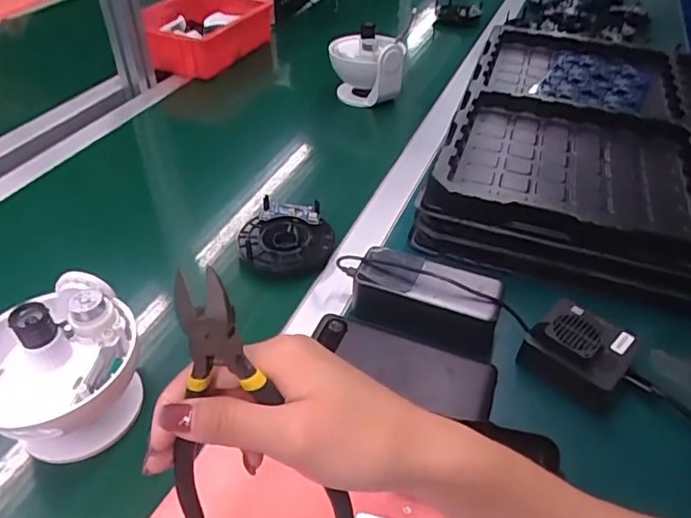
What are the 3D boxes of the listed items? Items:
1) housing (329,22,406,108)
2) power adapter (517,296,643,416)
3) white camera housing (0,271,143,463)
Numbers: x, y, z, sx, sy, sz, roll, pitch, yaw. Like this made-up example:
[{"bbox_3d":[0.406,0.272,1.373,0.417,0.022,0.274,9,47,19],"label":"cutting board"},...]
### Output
[{"bbox_3d":[0.033,-0.300,0.841,0.113,0.110,0.092,7,42,4],"label":"housing"},{"bbox_3d":[0.202,0.076,0.458,0.079,0.043,0.078,31,49,27],"label":"power adapter"},{"bbox_3d":[-0.228,0.076,0.397,0.141,0.111,0.114,14,43,12],"label":"white camera housing"}]

